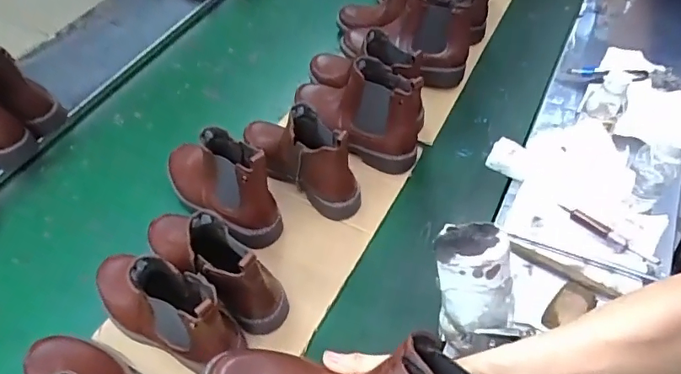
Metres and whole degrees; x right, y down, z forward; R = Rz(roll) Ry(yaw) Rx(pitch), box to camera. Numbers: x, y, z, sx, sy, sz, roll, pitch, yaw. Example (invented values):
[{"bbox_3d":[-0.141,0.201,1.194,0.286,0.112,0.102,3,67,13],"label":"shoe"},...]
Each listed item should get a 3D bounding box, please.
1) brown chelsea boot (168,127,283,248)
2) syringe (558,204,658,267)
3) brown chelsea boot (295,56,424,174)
[{"bbox_3d":[-0.192,-0.019,0.751,0.235,0.160,0.077,32,60,25],"label":"brown chelsea boot"},{"bbox_3d":[0.362,0.067,0.688,0.136,0.013,0.024,33,60,26],"label":"syringe"},{"bbox_3d":[0.021,-0.140,0.833,0.088,0.159,0.245,-33,57,-21],"label":"brown chelsea boot"}]

